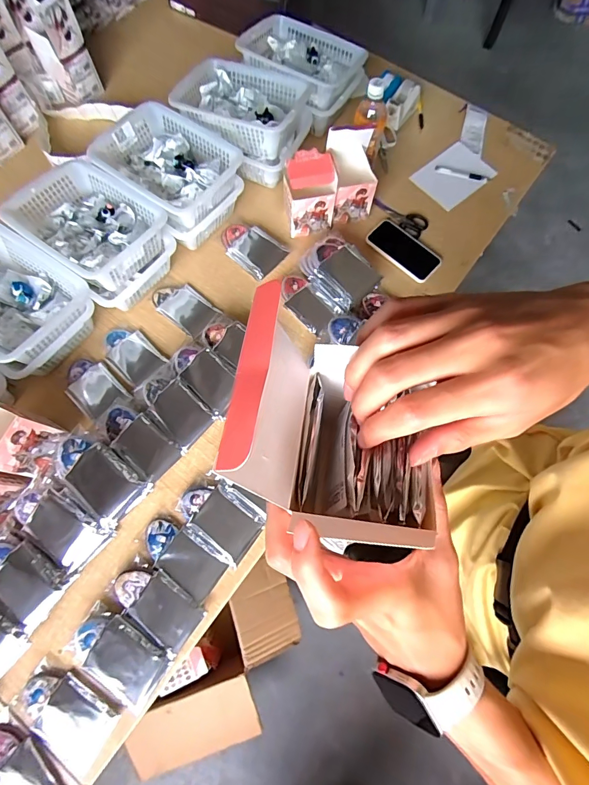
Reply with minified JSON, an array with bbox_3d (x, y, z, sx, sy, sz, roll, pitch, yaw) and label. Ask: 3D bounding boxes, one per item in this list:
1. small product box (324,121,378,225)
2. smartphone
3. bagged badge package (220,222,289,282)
[{"bbox_3d":[0.117,-0.452,0.805,0.095,0.177,0.088,-20,73,-6],"label":"small product box"},{"bbox_3d":[0.253,-0.332,0.892,0.174,0.016,0.095,38,76,11],"label":"smartphone"},{"bbox_3d":[-0.097,-0.324,0.860,0.138,0.024,0.096,37,76,11],"label":"bagged badge package"}]

